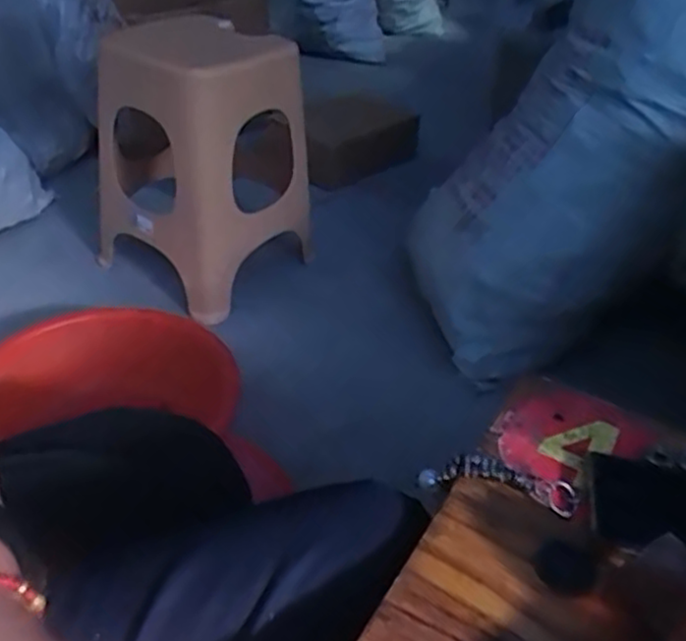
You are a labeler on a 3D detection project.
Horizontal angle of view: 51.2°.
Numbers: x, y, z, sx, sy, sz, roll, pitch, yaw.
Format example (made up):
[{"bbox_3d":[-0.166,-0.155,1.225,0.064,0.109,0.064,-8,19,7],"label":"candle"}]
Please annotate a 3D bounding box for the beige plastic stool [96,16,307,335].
[{"bbox_3d":[-0.258,-0.314,1.419,0.372,0.432,0.365,31,44,30],"label":"beige plastic stool"}]

